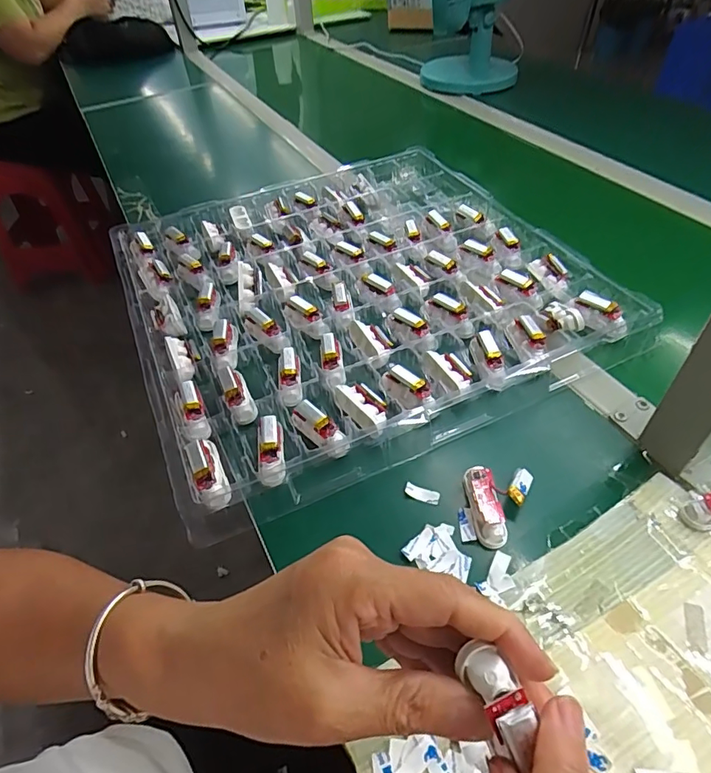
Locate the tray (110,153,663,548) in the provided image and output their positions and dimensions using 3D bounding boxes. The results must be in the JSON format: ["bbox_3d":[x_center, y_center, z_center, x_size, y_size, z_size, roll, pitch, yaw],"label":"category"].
[{"bbox_3d":[-0.005,-0.119,0.541,0.453,0.037,0.450,-19,49,-14],"label":"tray"}]

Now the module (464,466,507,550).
[{"bbox_3d":[0.096,0.087,0.357,0.020,0.021,0.059,-4,47,0],"label":"module"}]

